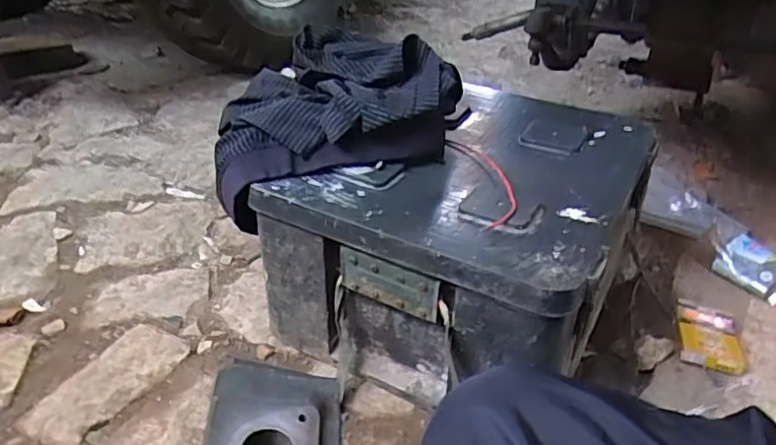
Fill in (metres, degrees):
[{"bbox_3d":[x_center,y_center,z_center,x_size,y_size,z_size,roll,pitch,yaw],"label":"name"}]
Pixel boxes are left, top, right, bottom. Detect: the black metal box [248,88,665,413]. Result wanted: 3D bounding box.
[{"bbox_3d":[0.094,0.021,0.750,0.349,0.239,0.354,17,37,24],"label":"black metal box"}]

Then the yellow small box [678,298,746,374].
[{"bbox_3d":[0.398,0.139,0.750,0.074,0.025,0.099,10,35,15],"label":"yellow small box"}]

